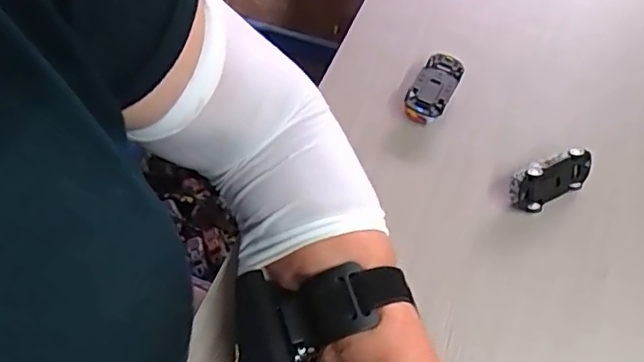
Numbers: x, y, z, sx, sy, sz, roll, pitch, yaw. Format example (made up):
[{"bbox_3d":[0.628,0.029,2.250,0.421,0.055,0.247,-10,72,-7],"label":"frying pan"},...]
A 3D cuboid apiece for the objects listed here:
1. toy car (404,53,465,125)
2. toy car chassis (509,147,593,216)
[{"bbox_3d":[0.087,-0.071,0.444,0.032,0.021,0.063,21,58,13],"label":"toy car"},{"bbox_3d":[0.159,-0.003,0.398,0.062,0.034,0.019,-21,28,-18],"label":"toy car chassis"}]

